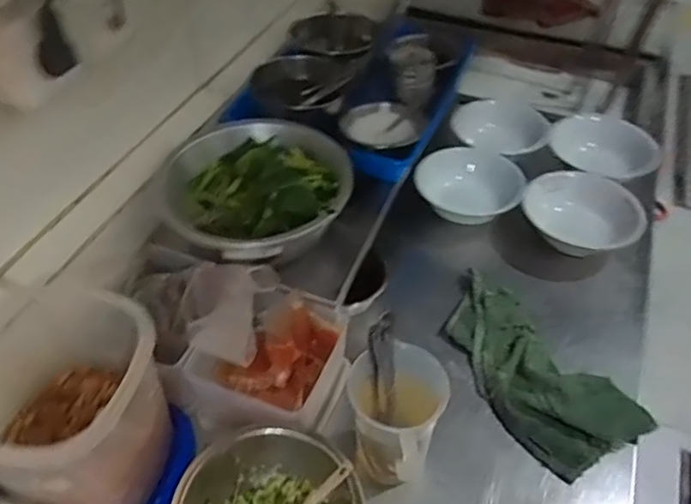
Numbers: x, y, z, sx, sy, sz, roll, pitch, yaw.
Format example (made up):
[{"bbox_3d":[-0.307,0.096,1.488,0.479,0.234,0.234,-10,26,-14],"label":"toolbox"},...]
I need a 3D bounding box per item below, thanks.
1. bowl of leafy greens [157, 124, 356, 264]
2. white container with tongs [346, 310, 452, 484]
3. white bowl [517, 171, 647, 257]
[{"bbox_3d":[-0.103,-0.070,0.723,0.211,0.074,0.209,1,45,-1],"label":"bowl of leafy greens"},{"bbox_3d":[0.046,0.158,0.604,0.091,0.136,0.111,18,47,16],"label":"white container with tongs"},{"bbox_3d":[0.335,-0.046,0.877,0.155,0.064,0.155,1,45,-1],"label":"white bowl"}]

